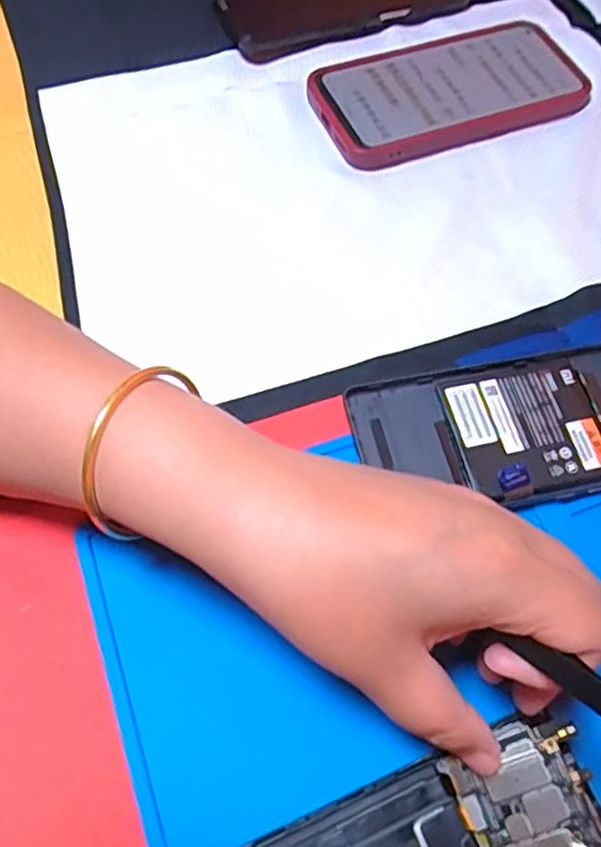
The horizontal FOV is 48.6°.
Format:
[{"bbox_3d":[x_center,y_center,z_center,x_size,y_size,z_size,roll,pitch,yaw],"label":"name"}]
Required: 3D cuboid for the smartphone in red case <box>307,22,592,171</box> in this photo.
[{"bbox_3d":[0.090,-0.200,0.401,0.161,0.016,0.077,-19,66,-11],"label":"smartphone in red case"}]

